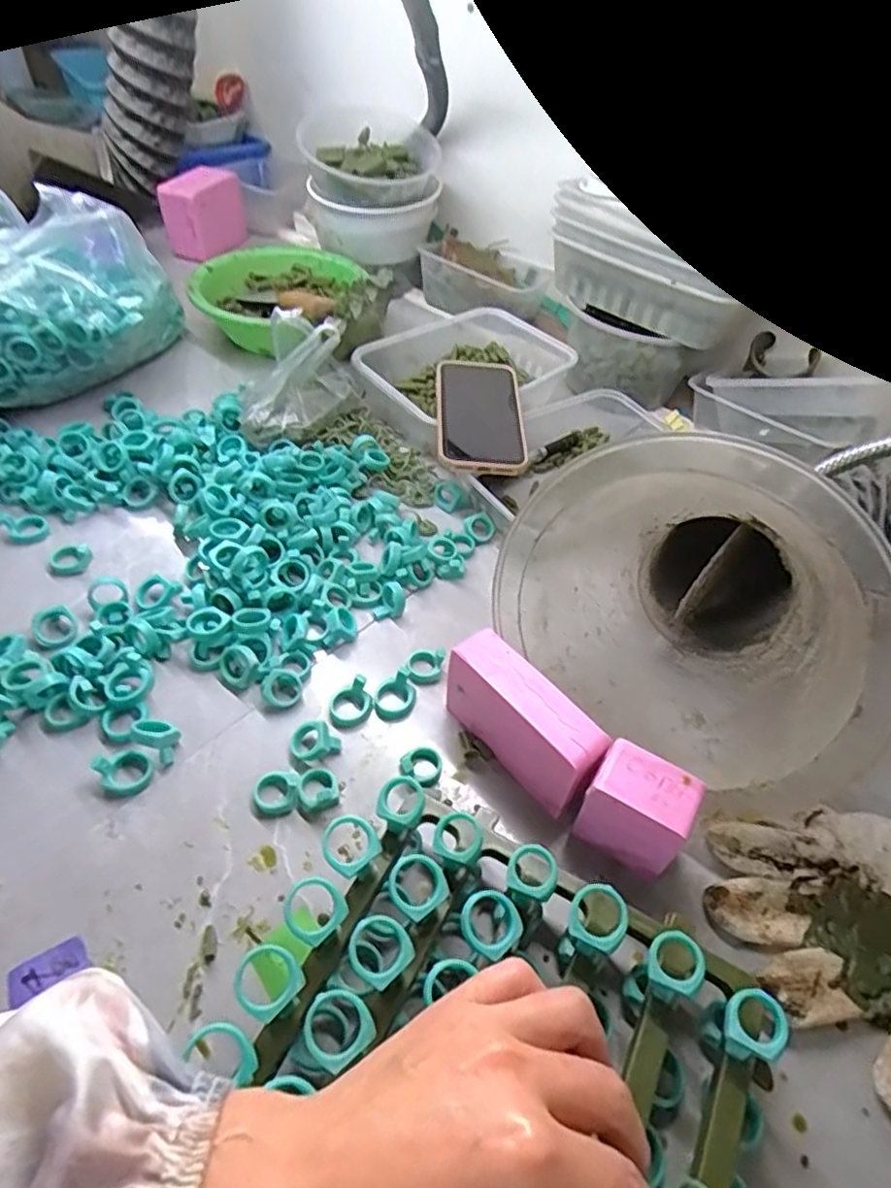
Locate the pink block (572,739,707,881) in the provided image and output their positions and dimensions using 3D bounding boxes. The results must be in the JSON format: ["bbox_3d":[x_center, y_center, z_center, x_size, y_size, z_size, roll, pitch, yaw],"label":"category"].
[{"bbox_3d":[0.108,0.122,0.368,0.053,0.054,0.041,28,53,19],"label":"pink block"}]

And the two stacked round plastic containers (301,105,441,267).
[{"bbox_3d":[-0.090,-0.485,0.806,0.157,0.122,0.157,1,49,-3],"label":"two stacked round plastic containers"}]

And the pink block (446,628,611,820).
[{"bbox_3d":[0.048,0.079,0.408,0.036,0.068,0.104,-30,58,-27],"label":"pink block"}]

